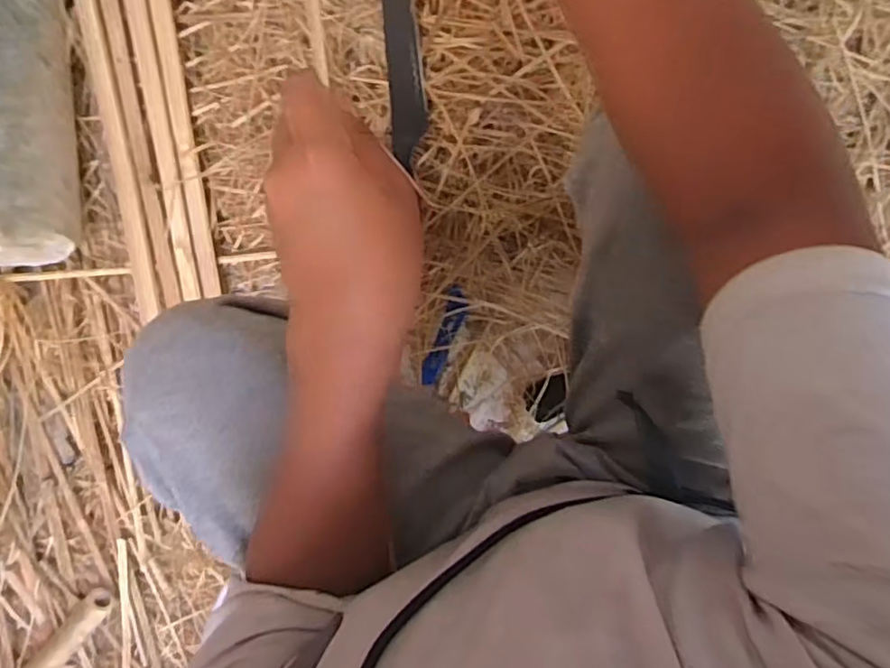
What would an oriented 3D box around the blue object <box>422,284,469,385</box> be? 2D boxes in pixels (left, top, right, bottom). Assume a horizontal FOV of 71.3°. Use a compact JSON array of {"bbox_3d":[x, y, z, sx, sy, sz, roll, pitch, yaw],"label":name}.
[{"bbox_3d":[-0.001,0.005,0.816,0.028,0.008,0.138,20,108,-2],"label":"blue object"}]

